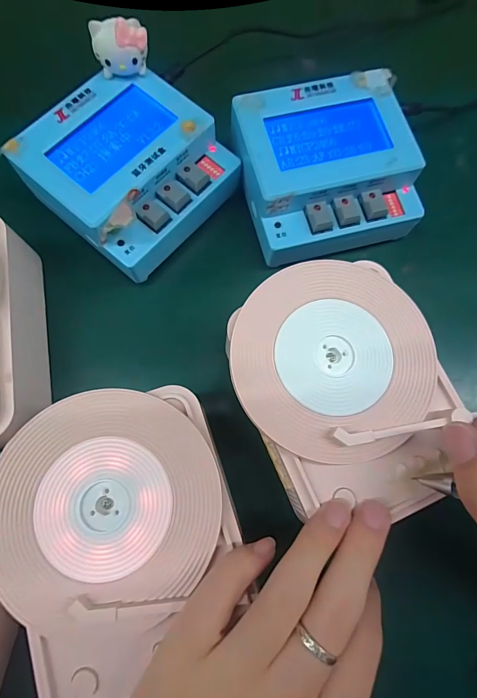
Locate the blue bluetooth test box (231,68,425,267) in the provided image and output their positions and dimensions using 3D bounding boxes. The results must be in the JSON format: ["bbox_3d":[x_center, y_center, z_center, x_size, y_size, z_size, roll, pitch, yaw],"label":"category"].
[{"bbox_3d":[0.053,-0.110,0.232,0.106,0.050,0.100,-16,76,-6],"label":"blue bluetooth test box"}]

